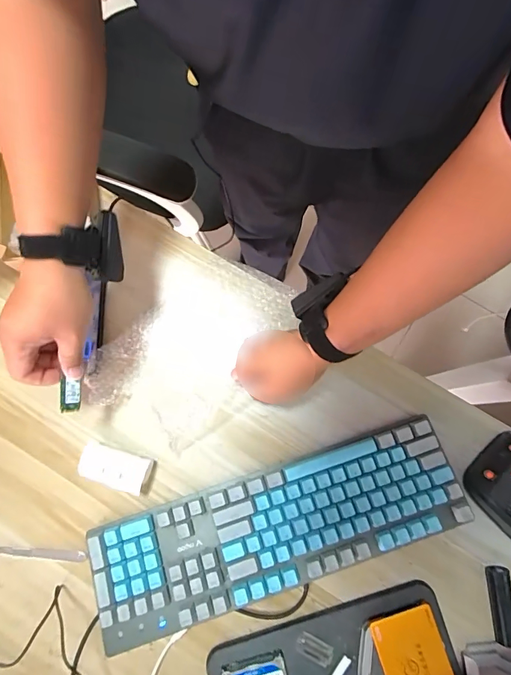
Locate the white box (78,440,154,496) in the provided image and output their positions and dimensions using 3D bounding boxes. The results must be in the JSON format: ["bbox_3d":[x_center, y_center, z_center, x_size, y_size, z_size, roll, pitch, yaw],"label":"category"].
[{"bbox_3d":[-0.170,0.157,0.485,0.085,0.033,0.040,16,79,3],"label":"white box"}]

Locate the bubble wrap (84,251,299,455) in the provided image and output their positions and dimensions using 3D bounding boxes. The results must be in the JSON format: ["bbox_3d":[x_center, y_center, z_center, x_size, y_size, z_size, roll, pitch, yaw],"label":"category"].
[{"bbox_3d":[-0.082,0.001,0.522,0.168,0.030,0.253,33,80,6],"label":"bubble wrap"}]

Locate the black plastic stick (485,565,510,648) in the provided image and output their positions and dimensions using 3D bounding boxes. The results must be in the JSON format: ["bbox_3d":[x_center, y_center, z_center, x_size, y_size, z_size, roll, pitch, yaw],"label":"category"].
[{"bbox_3d":[0.289,0.313,0.466,0.023,0.018,0.078,0,79,-1],"label":"black plastic stick"}]

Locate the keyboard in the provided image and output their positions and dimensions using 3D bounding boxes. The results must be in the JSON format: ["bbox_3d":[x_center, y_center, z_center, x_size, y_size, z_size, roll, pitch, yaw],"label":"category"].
[{"bbox_3d":[0.025,0.222,0.467,0.422,0.043,0.123,-18,79,-4],"label":"keyboard"}]

